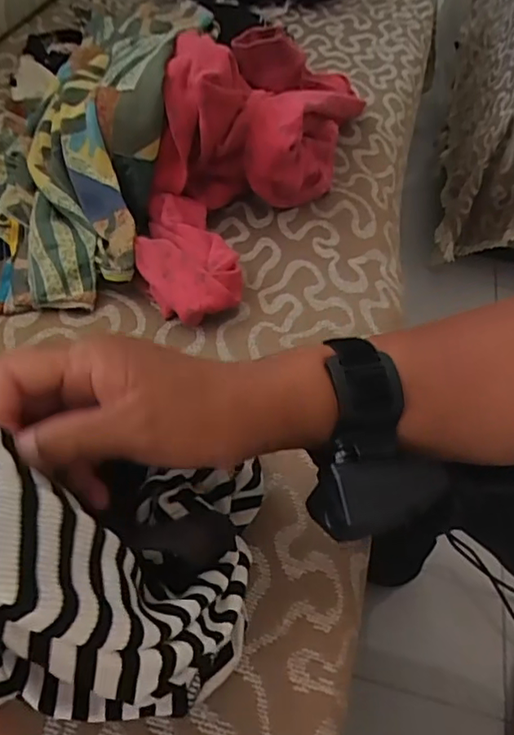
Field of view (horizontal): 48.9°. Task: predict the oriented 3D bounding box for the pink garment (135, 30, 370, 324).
[{"bbox_3d":[-0.014,-0.213,0.525,0.145,0.129,0.382,20,53,11],"label":"pink garment"}]

